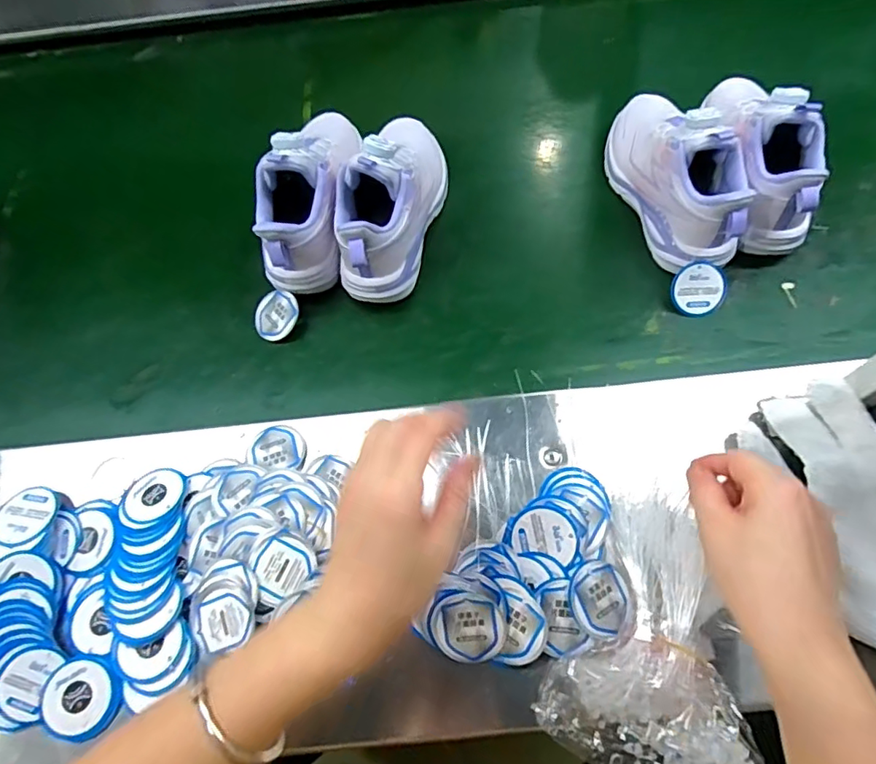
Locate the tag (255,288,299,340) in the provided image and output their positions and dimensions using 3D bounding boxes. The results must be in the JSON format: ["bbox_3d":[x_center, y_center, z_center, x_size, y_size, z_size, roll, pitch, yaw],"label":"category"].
[{"bbox_3d":[-0.158,-0.066,0.529,0.047,0.007,0.046,-3,81,18],"label":"tag"}]

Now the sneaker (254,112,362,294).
[{"bbox_3d":[-0.121,-0.183,0.535,0.071,0.130,0.193,4,59,8],"label":"sneaker"}]

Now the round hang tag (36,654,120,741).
[{"bbox_3d":[-0.248,0.217,0.373,0.049,0.008,0.049,2,70,-5],"label":"round hang tag"}]

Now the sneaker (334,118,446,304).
[{"bbox_3d":[-0.043,-0.174,0.523,0.069,0.131,0.204,11,60,12],"label":"sneaker"}]

